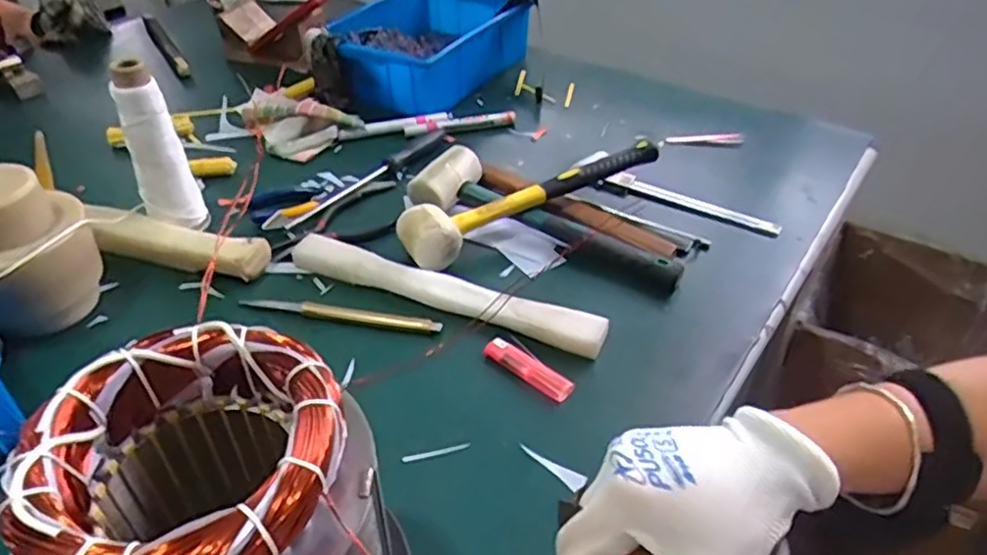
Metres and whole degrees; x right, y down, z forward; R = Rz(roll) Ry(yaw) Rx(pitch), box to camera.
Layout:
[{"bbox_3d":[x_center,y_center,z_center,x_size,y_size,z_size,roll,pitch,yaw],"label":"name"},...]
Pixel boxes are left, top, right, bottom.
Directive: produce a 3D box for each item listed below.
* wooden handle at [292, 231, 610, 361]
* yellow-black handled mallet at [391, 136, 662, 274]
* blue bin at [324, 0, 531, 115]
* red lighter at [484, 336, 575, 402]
[{"bbox_3d":[-0.044,0.009,0.596,0.295,0.021,0.036,16,42,17],"label":"wooden handle"},{"bbox_3d":[0.047,-0.074,0.672,0.287,0.056,0.070,-17,43,-21],"label":"yellow-black handled mallet"},{"bbox_3d":[-0.098,-0.330,0.951,0.206,0.093,0.275,24,45,26],"label":"blue bin"},{"bbox_3d":[0.028,0.072,0.535,0.078,0.011,0.019,27,46,28],"label":"red lighter"}]

